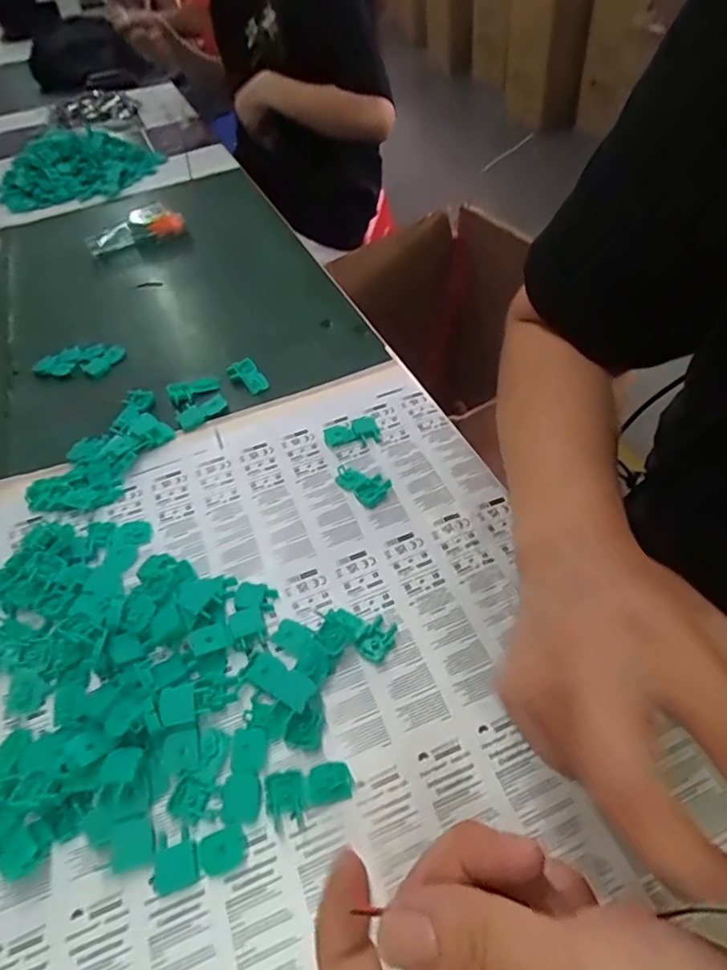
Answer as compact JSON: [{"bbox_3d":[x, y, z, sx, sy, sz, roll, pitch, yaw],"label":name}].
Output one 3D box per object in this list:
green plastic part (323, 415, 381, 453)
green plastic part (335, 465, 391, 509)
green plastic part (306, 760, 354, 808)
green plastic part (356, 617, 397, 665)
[{"bbox_3d":[-0.010,-0.041,0.448,0.043,0.007,0.030,-16,49,-8],"label":"green plastic part"},{"bbox_3d":[-0.002,-0.002,0.411,0.025,0.009,0.046,-36,55,-24],"label":"green plastic part"},{"bbox_3d":[-0.017,0.151,0.282,0.022,0.006,0.019,-10,48,-3],"label":"green plastic part"},{"bbox_3d":[0.008,0.092,0.330,0.018,0.005,0.026,27,56,26],"label":"green plastic part"}]

